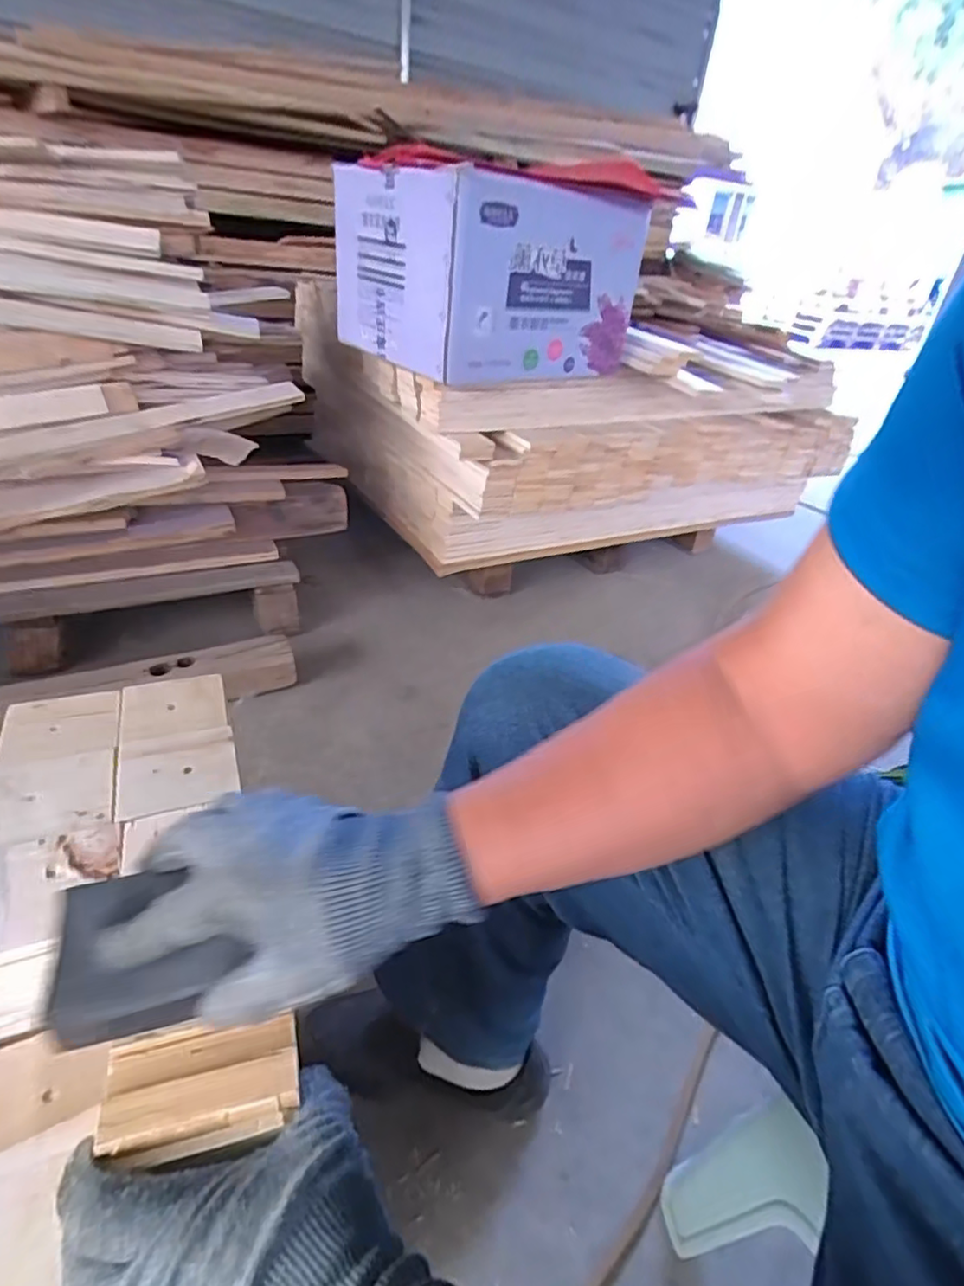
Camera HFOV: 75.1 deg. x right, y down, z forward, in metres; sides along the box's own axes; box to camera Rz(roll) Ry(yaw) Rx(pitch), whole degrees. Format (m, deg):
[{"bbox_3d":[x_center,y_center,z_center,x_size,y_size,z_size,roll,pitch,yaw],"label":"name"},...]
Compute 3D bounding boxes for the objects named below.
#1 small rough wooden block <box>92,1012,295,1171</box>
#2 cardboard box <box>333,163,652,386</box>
[{"bbox_3d":[-0.143,0.224,0.323,0.090,0.017,0.057,-5,34,-17],"label":"small rough wooden block"},{"bbox_3d":[0.022,-0.666,1.146,0.456,0.283,0.298,-23,43,-38],"label":"cardboard box"}]

